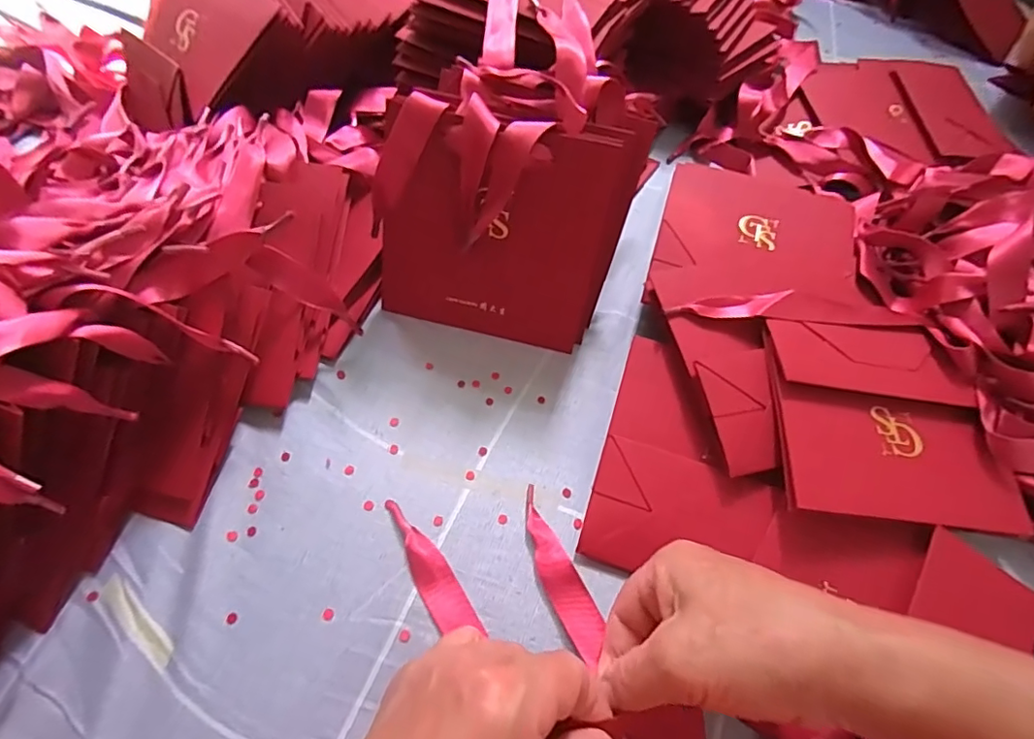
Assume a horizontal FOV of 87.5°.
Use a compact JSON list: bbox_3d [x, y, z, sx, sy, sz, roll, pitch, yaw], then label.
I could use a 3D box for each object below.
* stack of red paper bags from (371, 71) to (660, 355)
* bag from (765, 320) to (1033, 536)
[{"bbox_3d":[-0.009,-0.096,0.355,0.158,0.148,0.063,13,37,-1],"label":"stack of red paper bags"},{"bbox_3d":[0.216,0.026,0.313,0.135,0.008,0.121,7,64,-8],"label":"bag"}]

